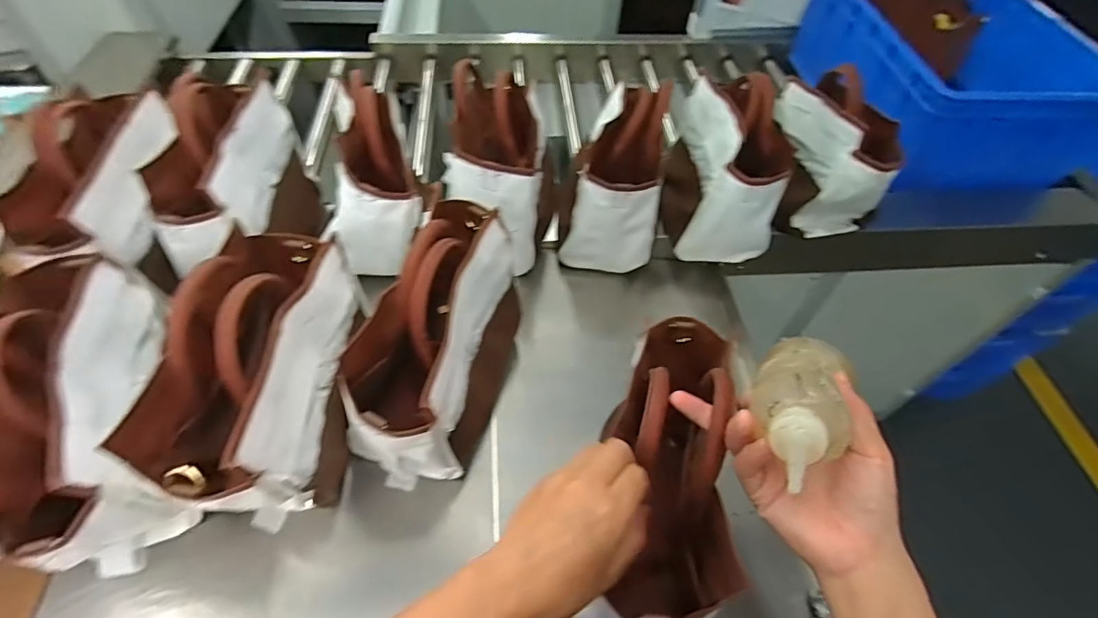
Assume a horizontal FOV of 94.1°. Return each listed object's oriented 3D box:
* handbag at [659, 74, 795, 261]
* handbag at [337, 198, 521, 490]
[{"bbox_3d":[0.261,-0.225,0.765,0.132,0.198,0.237,2,54,-2],"label":"handbag"},{"bbox_3d":[-0.106,0.031,0.535,0.109,0.227,0.253,14,54,7],"label":"handbag"}]

